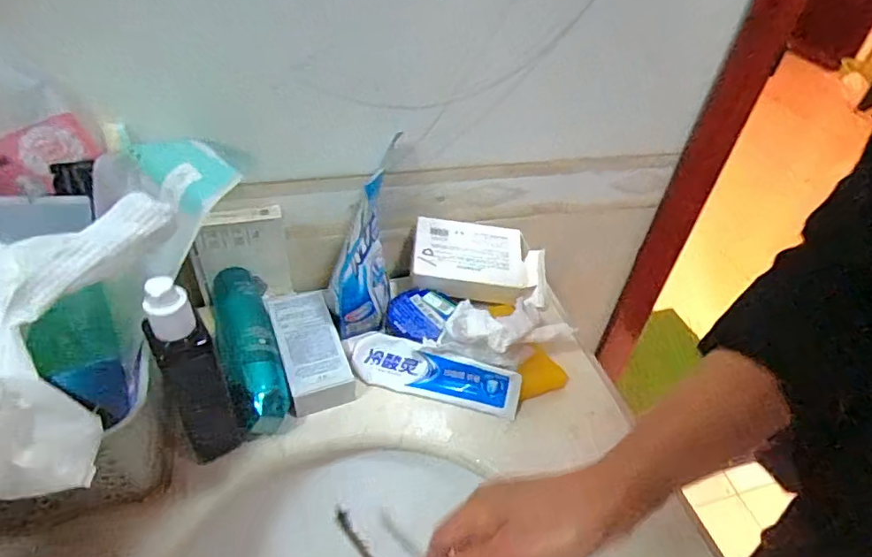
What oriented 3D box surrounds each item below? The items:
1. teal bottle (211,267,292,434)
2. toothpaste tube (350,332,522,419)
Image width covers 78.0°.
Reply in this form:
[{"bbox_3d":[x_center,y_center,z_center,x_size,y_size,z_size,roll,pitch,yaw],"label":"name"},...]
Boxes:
[{"bbox_3d":[-0.162,0.053,0.463,0.045,0.048,0.174,-13,46,-21],"label":"teal bottle"},{"bbox_3d":[0.000,0.083,0.473,0.146,0.023,0.045,13,85,7],"label":"toothpaste tube"}]

